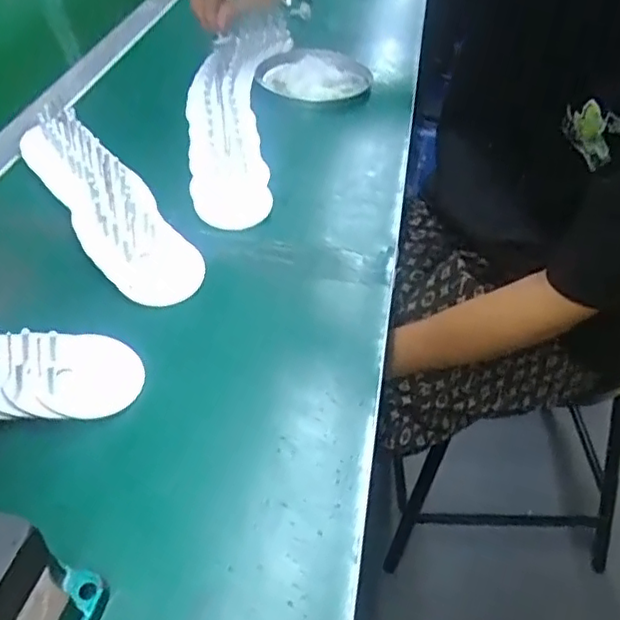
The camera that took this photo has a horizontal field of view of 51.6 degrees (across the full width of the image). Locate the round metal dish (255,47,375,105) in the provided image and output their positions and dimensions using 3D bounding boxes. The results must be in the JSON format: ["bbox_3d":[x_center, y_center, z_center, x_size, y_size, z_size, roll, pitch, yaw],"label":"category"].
[{"bbox_3d":[0.005,-0.267,0.727,0.126,0.025,0.140,5,43,1],"label":"round metal dish"}]

